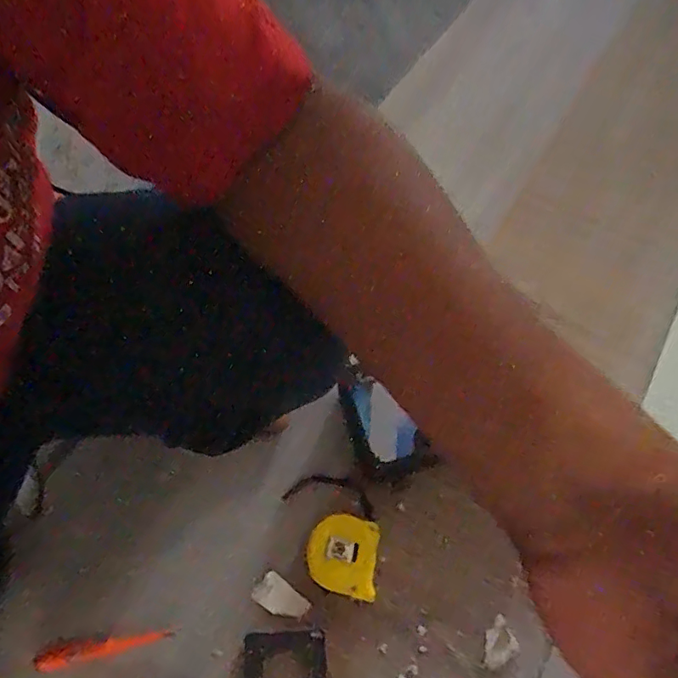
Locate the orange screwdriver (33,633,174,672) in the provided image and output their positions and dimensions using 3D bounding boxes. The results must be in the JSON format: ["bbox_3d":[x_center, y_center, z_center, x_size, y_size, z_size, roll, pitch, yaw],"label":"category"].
[{"bbox_3d":[-0.242,0.313,0.518,0.134,0.014,0.023,-11,63,-6],"label":"orange screwdriver"}]

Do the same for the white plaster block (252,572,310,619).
[{"bbox_3d":[-0.063,0.281,0.546,0.057,0.004,0.033,32,67,15],"label":"white plaster block"}]

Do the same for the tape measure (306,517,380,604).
[{"bbox_3d":[0.003,0.235,0.547,0.071,0.039,0.076,7,63,3],"label":"tape measure"}]

